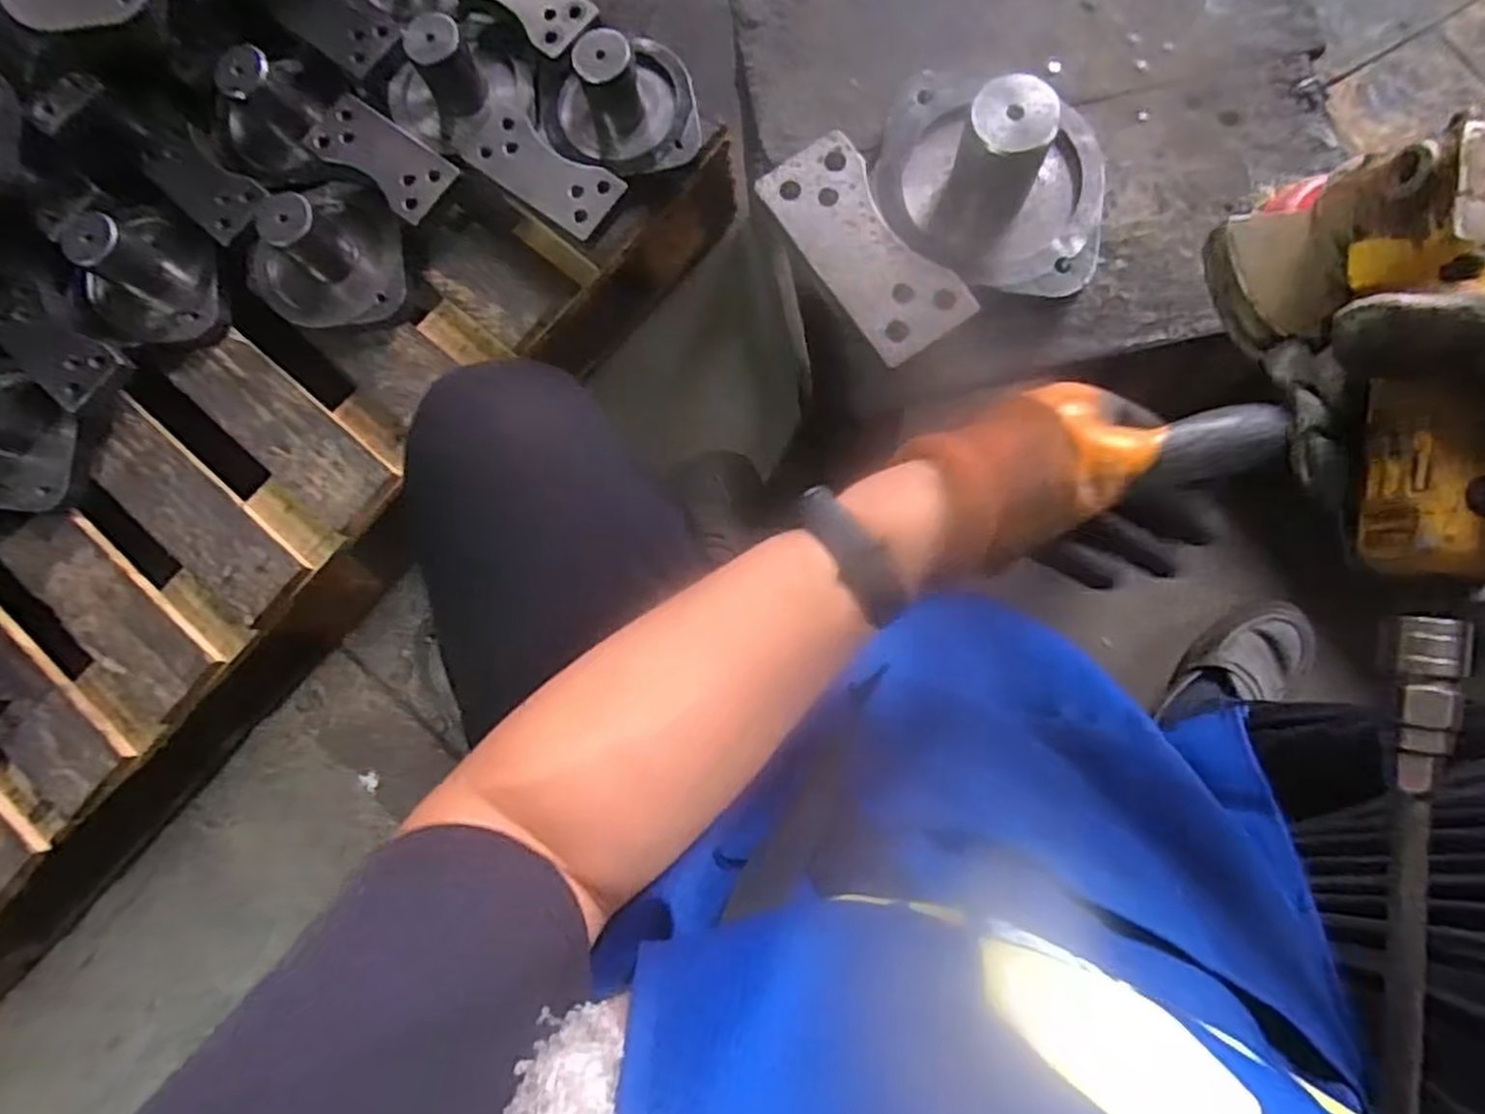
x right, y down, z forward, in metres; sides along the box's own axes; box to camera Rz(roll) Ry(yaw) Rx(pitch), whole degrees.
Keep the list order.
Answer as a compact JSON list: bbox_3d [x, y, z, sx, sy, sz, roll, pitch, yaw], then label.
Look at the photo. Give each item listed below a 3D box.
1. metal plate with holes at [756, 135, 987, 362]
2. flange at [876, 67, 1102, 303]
[{"bbox_3d":[0.071,-0.183,0.450,0.062,0.007,0.142,-33,80,-1],"label":"metal plate with holes"},{"bbox_3d":[0.153,-0.238,0.456,0.139,0.071,0.125,16,83,7],"label":"flange"}]

